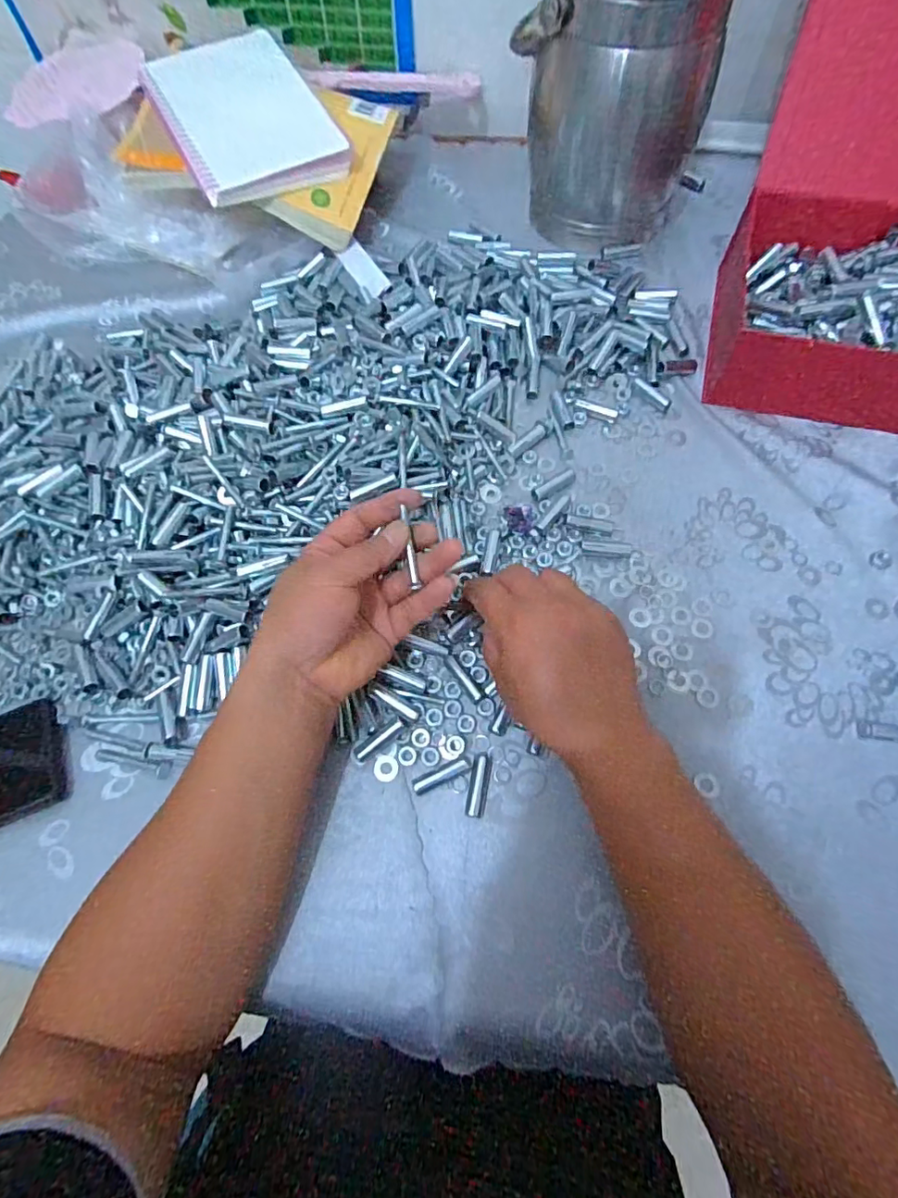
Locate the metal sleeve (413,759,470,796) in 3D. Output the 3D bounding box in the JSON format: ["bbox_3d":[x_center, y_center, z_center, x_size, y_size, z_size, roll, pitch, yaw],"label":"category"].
[{"bbox_3d":[-0.006,0.119,0.365,0.040,0.006,0.008,-25,69,-7],"label":"metal sleeve"}]

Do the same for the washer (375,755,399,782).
[{"bbox_3d":[-0.043,0.116,0.372,0.016,0.004,0.017,-1,68,2],"label":"washer"}]

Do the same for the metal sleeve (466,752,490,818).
[{"bbox_3d":[0.020,0.124,0.361,0.011,0.009,0.041,9,68,6],"label":"metal sleeve"}]

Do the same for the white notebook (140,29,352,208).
[{"bbox_3d":[-0.212,-0.494,0.550,0.146,0.021,0.214,-28,75,-7],"label":"white notebook"}]

